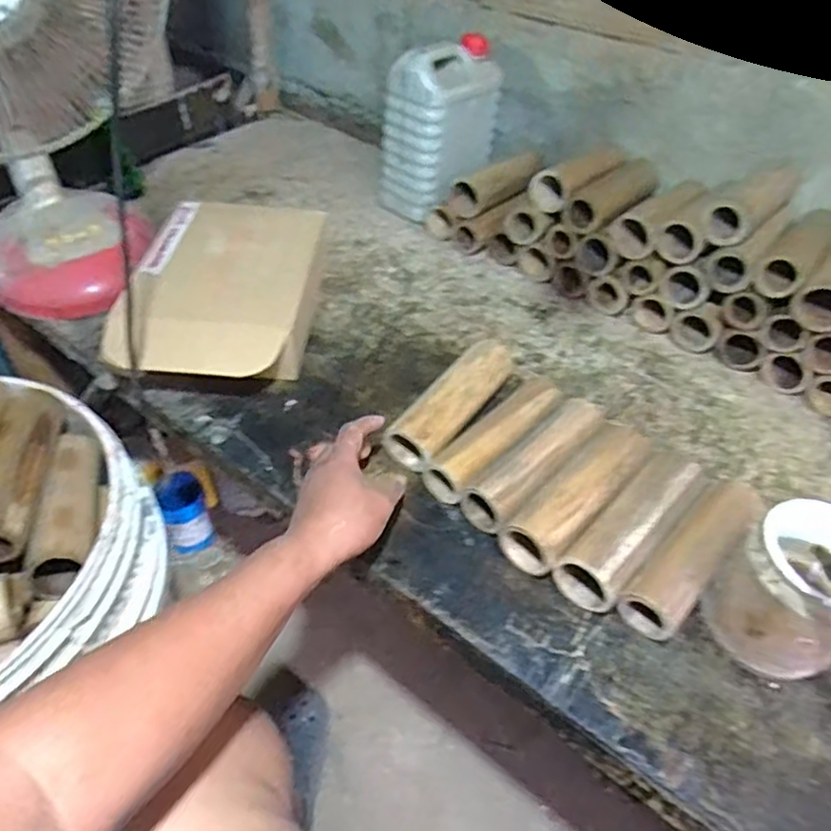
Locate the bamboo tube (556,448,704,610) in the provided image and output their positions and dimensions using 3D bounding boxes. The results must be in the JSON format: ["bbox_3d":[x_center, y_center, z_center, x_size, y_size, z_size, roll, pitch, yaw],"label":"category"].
[{"bbox_3d":[0.202,0.104,0.605,0.055,0.056,0.176,35,52,28],"label":"bamboo tube"}]

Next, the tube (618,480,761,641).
[{"bbox_3d":[0.249,0.125,0.587,0.048,0.055,0.172,34,52,27],"label":"tube"}]

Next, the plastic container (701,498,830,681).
[{"bbox_3d":[0.306,0.143,0.527,0.093,0.126,0.097,-27,52,-28],"label":"plastic container"}]

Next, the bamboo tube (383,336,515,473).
[{"bbox_3d":[0.047,-0.019,0.713,0.058,0.045,0.192,28,55,23],"label":"bamboo tube"}]

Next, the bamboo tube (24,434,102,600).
[{"bbox_3d":[-0.326,0.084,0.624,0.060,0.063,0.176,-8,45,-12],"label":"bamboo tube"}]

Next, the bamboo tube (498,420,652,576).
[{"bbox_3d":[0.160,0.079,0.633,0.057,0.055,0.186,35,52,28],"label":"bamboo tube"}]

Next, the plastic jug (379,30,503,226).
[{"bbox_3d":[0.037,-0.429,0.995,0.111,0.233,0.164,28,49,23],"label":"plastic jug"}]

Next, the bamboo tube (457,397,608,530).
[{"bbox_3d":[0.125,0.049,0.660,0.051,0.051,0.186,35,52,28],"label":"bamboo tube"}]

